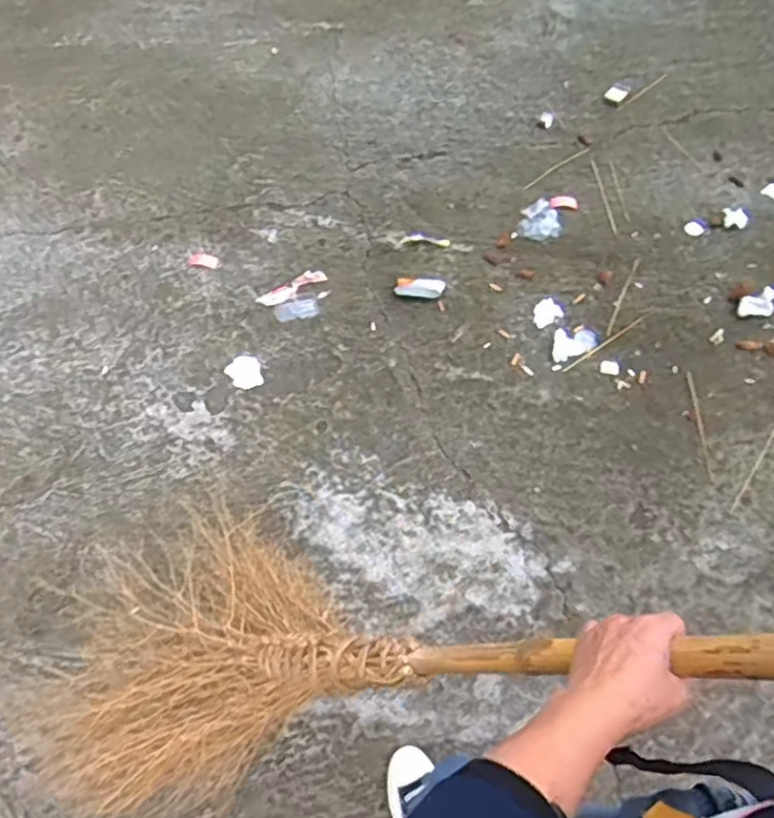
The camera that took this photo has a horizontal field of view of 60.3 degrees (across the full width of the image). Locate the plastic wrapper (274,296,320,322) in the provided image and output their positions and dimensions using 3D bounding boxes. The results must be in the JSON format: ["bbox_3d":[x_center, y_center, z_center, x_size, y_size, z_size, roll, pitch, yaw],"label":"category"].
[{"bbox_3d":[-0.248,-0.277,1.851,0.123,0.006,0.080,-22,59,-12],"label":"plastic wrapper"}]

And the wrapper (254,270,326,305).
[{"bbox_3d":[-0.266,-0.340,1.869,0.199,0.007,0.058,-33,62,-18],"label":"wrapper"}]

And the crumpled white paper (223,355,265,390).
[{"bbox_3d":[-0.369,-0.096,1.742,0.085,0.007,0.107,-28,60,-15],"label":"crumpled white paper"}]

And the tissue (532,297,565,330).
[{"bbox_3d":[0.429,-0.263,1.781,0.088,0.031,0.064,-27,60,-15],"label":"tissue"}]

